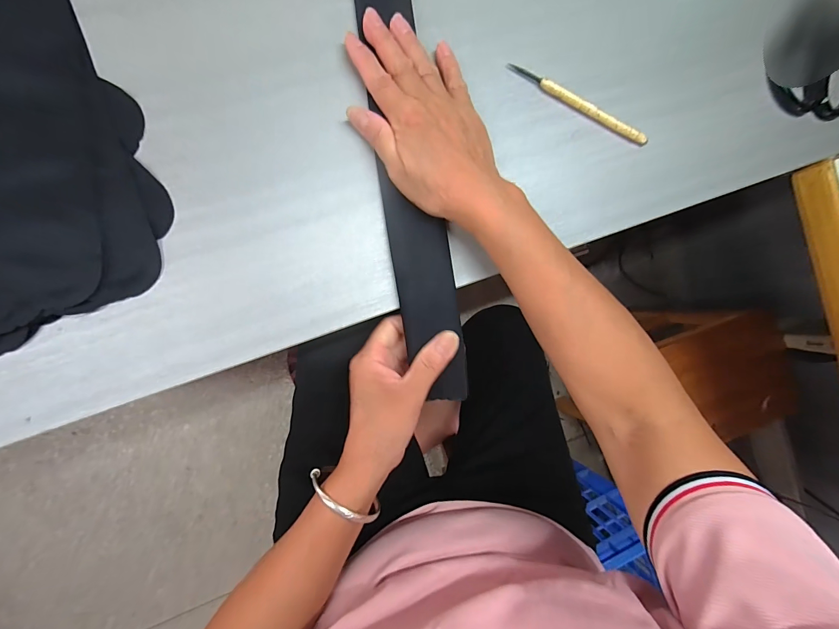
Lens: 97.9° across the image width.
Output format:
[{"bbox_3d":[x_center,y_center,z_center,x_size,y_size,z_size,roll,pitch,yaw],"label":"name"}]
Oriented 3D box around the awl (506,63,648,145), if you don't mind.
[{"bbox_3d":[0.147,-0.193,0.337,0.146,0.011,0.007,24,86,-8],"label":"awl"}]

